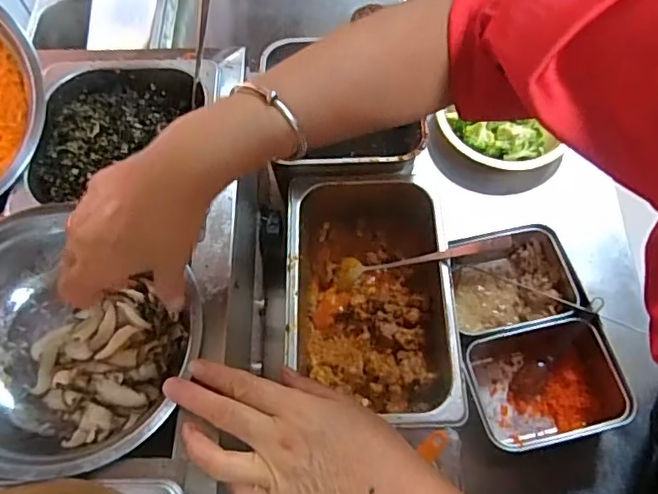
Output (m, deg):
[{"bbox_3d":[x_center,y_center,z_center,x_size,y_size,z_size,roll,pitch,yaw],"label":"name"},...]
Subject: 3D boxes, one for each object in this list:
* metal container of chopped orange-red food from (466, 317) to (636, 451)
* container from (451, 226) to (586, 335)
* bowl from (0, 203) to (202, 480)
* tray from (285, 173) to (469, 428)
[{"bbox_3d":[0.213,0.140,0.578,0.141,0.062,0.115,-10,61,-3],"label":"metal container of chopped orange-red food"},{"bbox_3d":[0.195,0.040,0.627,0.127,0.058,0.112,-6,61,-1],"label":"container"},{"bbox_3d":[-0.185,0.066,0.403,0.179,0.070,0.172,-1,61,2],"label":"bowl"},{"bbox_3d":[0.040,0.053,0.590,0.163,0.080,0.268,-4,61,1],"label":"tray"}]

